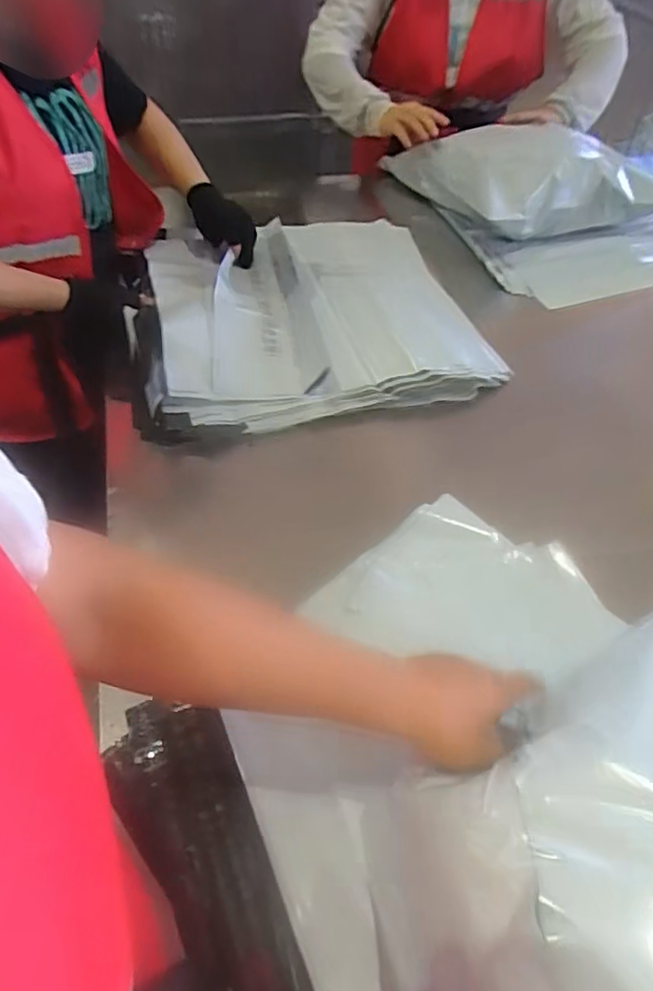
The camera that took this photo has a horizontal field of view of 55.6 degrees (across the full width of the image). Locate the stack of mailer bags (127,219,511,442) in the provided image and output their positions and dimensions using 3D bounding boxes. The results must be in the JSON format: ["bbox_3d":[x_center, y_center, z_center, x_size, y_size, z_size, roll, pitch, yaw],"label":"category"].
[{"bbox_3d":[-0.054,-0.300,0.946,0.494,0.070,0.495,-11,52,-12],"label":"stack of mailer bags"}]

